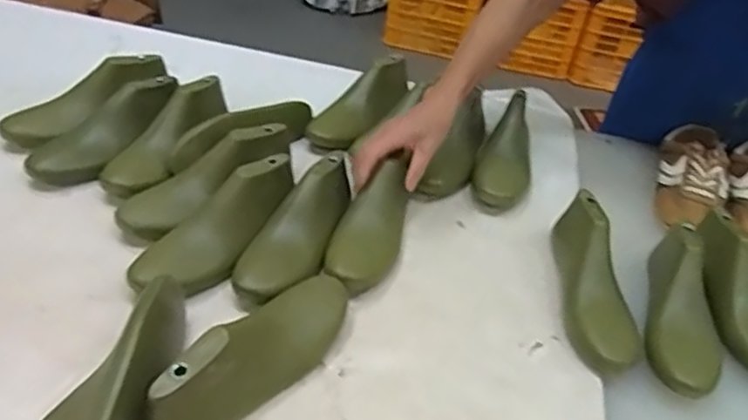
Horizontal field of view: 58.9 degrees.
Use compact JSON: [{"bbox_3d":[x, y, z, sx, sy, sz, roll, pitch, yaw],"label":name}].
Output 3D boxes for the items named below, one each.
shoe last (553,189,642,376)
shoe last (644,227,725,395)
[{"bbox_3d":[0.267,0.074,0.784,0.086,0.095,0.225,11,40,4],"label":"shoe last"},{"bbox_3d":[0.366,0.104,0.772,0.072,0.078,0.229,17,41,11],"label":"shoe last"}]

